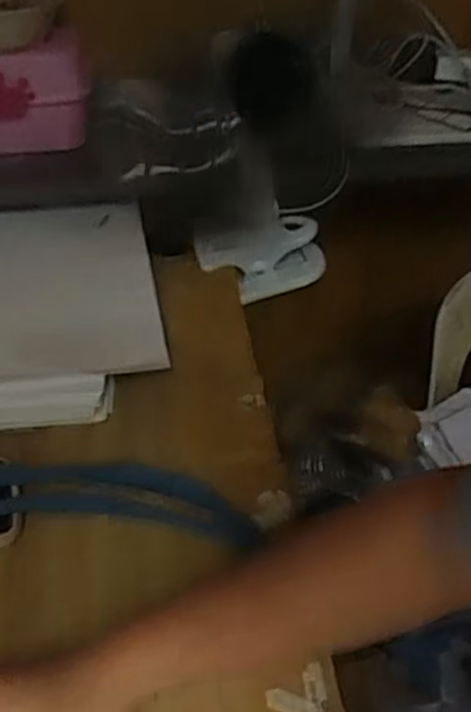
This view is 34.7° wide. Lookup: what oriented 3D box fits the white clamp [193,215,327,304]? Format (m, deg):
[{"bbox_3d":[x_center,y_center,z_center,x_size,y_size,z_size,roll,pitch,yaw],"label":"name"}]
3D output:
[{"bbox_3d":[0.027,-0.103,0.790,0.135,0.064,0.057,-3,38,-2],"label":"white clamp"}]

